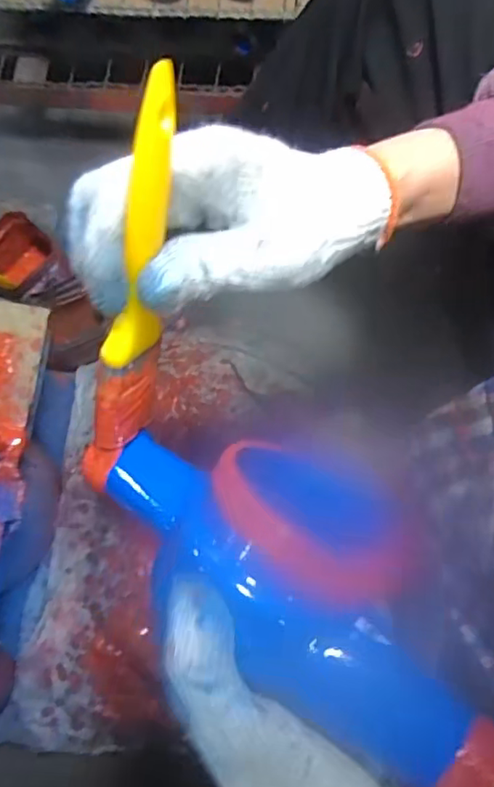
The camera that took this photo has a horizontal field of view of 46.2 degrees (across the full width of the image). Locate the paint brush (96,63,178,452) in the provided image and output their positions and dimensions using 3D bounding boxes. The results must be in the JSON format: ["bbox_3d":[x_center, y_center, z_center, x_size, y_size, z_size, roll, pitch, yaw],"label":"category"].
[{"bbox_3d":[-0.045,-0.042,0.237,0.019,0.164,0.020,17,35,4],"label":"paint brush"}]

